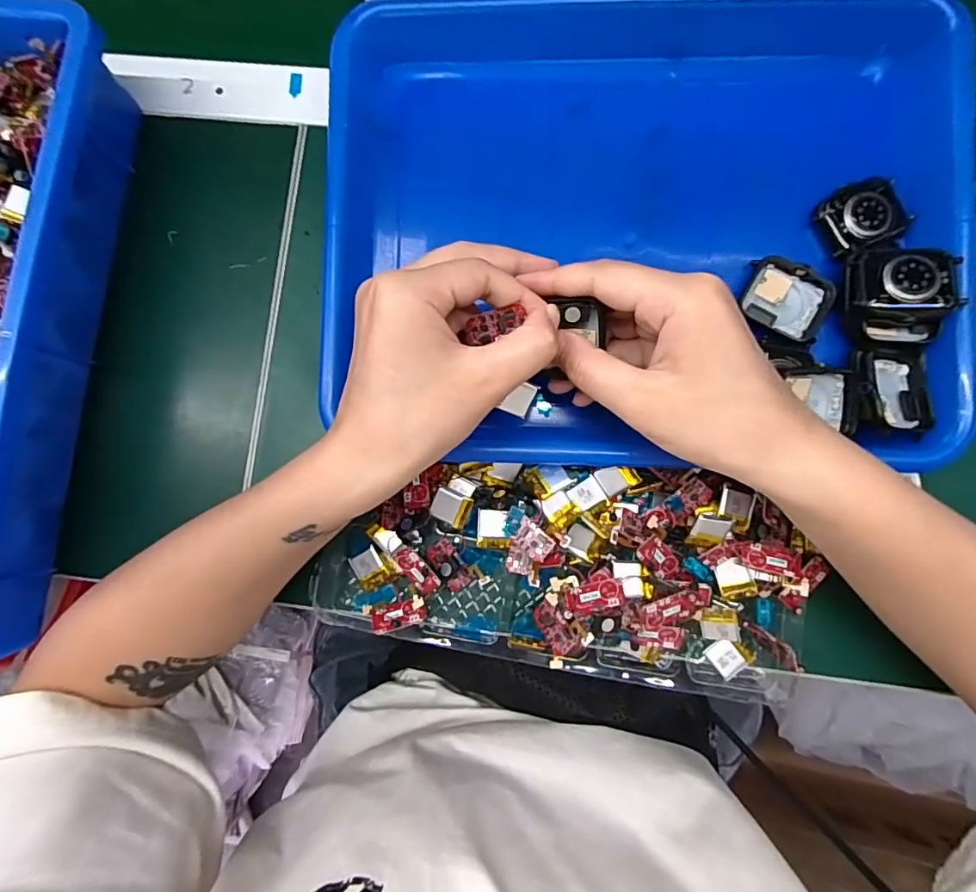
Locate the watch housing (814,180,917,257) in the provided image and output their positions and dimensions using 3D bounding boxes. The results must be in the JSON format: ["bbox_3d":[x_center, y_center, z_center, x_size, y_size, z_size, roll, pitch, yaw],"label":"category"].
[{"bbox_3d":[0.199,-0.122,0.272,0.044,0.006,0.038,-20,83,1],"label":"watch housing"}]

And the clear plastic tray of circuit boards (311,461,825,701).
[{"bbox_3d":[0.040,0.062,0.279,0.261,0.039,0.117,7,84,4],"label":"clear plastic tray of circuit boards"}]

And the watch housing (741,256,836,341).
[{"bbox_3d":[0.158,-0.079,0.273,0.042,0.007,0.035,29,86,6],"label":"watch housing"}]

